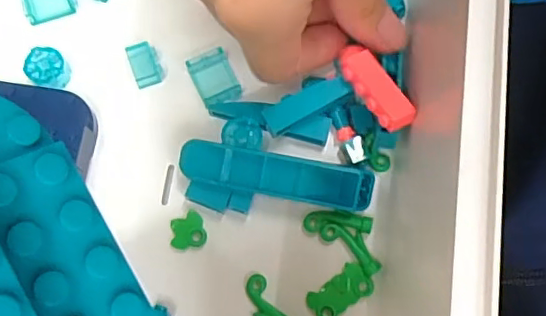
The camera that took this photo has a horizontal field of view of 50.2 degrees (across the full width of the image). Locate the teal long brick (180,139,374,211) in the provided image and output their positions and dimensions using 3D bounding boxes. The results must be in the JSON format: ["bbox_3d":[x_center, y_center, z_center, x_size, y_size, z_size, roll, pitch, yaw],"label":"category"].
[{"bbox_3d":[0.002,0.007,0.218,0.071,0.016,0.015,9,74,2],"label":"teal long brick"}]

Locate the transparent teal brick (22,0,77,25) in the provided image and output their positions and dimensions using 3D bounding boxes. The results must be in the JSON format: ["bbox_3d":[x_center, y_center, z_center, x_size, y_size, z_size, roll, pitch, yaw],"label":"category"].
[{"bbox_3d":[-0.093,-0.066,0.241,0.021,0.005,0.016,-17,75,-5],"label":"transparent teal brick"}]

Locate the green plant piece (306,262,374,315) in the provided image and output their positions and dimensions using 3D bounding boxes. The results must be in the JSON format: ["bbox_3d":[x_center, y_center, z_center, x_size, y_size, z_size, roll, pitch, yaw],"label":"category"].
[{"bbox_3d":[0.025,0.049,0.213,0.024,0.004,0.013,-34,77,-9],"label":"green plant piece"}]

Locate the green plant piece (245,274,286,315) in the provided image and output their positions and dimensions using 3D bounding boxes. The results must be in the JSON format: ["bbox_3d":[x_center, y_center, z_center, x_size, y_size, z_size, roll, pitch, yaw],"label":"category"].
[{"bbox_3d":[-0.002,0.055,0.212,0.011,0.005,0.025,-35,78,-10],"label":"green plant piece"}]

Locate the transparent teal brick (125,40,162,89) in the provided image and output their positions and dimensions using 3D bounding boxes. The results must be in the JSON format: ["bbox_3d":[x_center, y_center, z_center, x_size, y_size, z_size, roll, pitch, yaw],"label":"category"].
[{"bbox_3d":[-0.051,-0.037,0.235,0.011,0.009,0.017,-18,75,-6],"label":"transparent teal brick"}]

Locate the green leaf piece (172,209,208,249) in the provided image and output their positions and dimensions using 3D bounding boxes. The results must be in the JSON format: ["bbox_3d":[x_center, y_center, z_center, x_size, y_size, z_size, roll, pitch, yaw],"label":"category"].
[{"bbox_3d":[-0.032,0.027,0.219,0.013,0.004,0.013,-9,75,-3],"label":"green leaf piece"}]

